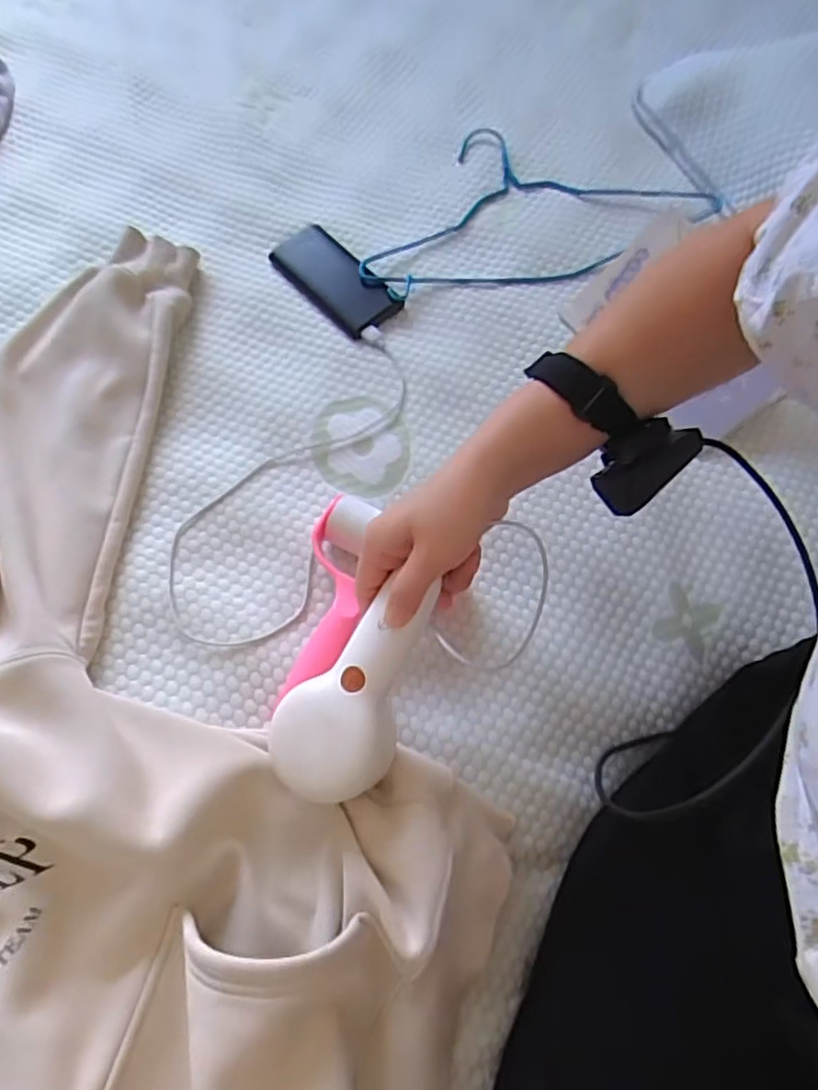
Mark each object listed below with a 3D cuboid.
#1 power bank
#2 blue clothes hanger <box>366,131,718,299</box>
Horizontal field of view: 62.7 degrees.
[{"bbox_3d":[-0.074,-0.276,0.691,0.070,0.014,0.149,-37,71,-17],"label":"power bank"},{"bbox_3d":[0.126,-0.379,0.732,0.382,0.035,0.228,-9,65,-6],"label":"blue clothes hanger"}]

